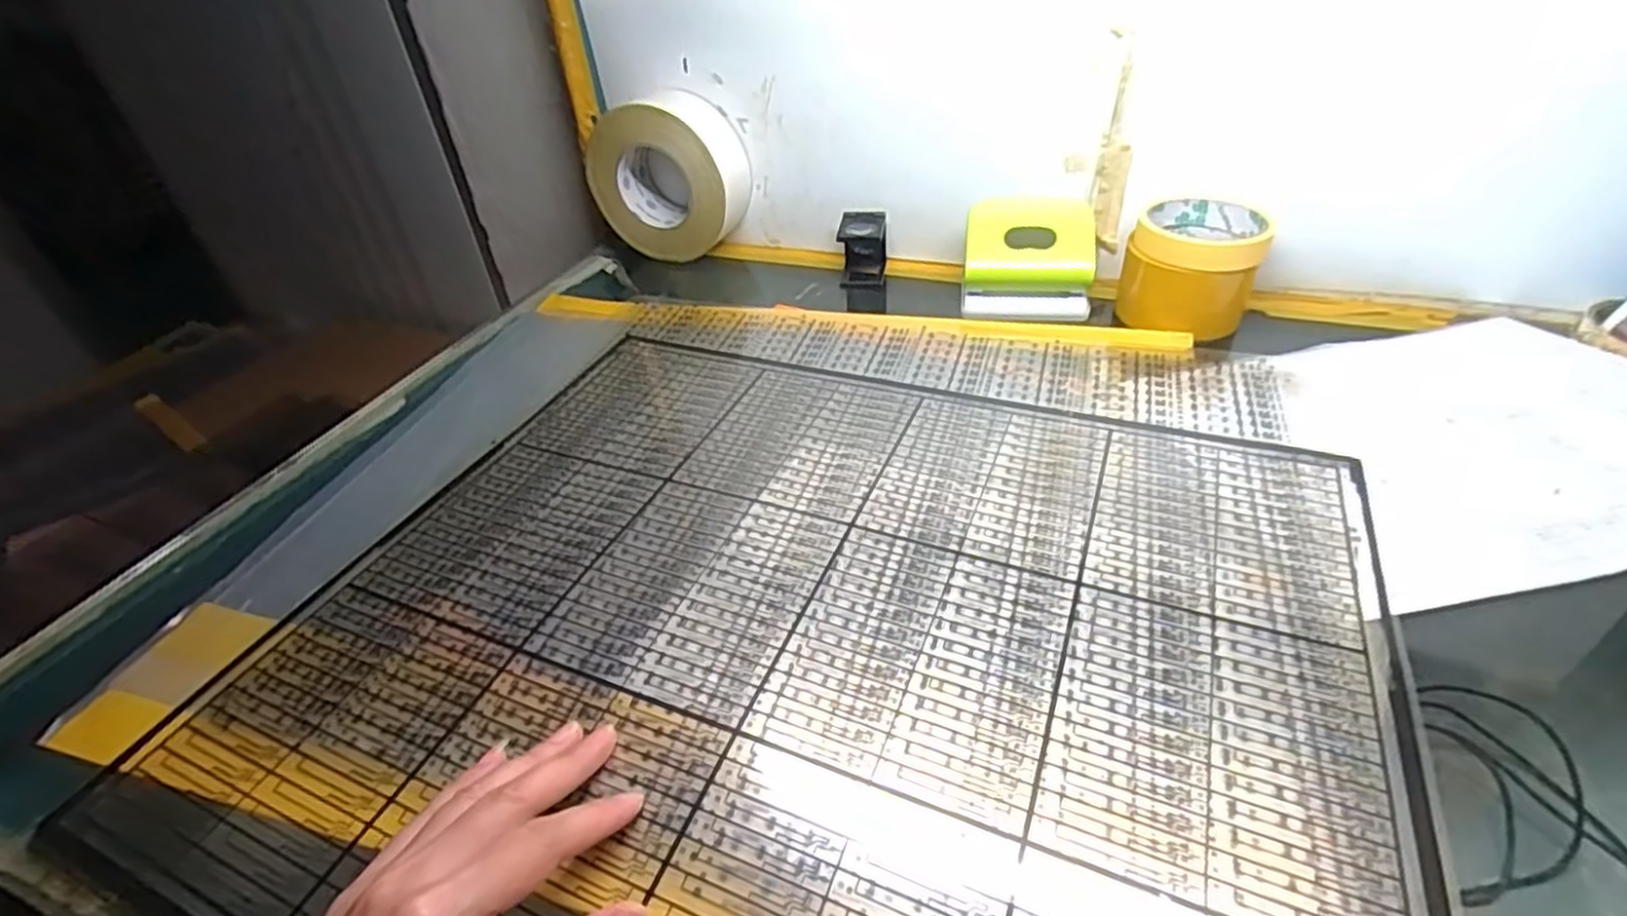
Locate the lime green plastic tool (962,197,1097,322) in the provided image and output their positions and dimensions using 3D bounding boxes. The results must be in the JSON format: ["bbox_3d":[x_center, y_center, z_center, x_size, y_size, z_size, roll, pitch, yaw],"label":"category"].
[{"bbox_3d":[0.173,-0.160,0.587,0.097,0.069,0.067,9,41,17],"label":"lime green plastic tool"}]

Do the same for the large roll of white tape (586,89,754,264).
[{"bbox_3d":[-0.136,-0.264,0.702,0.142,0.134,0.071,10,41,19],"label":"large roll of white tape"}]

